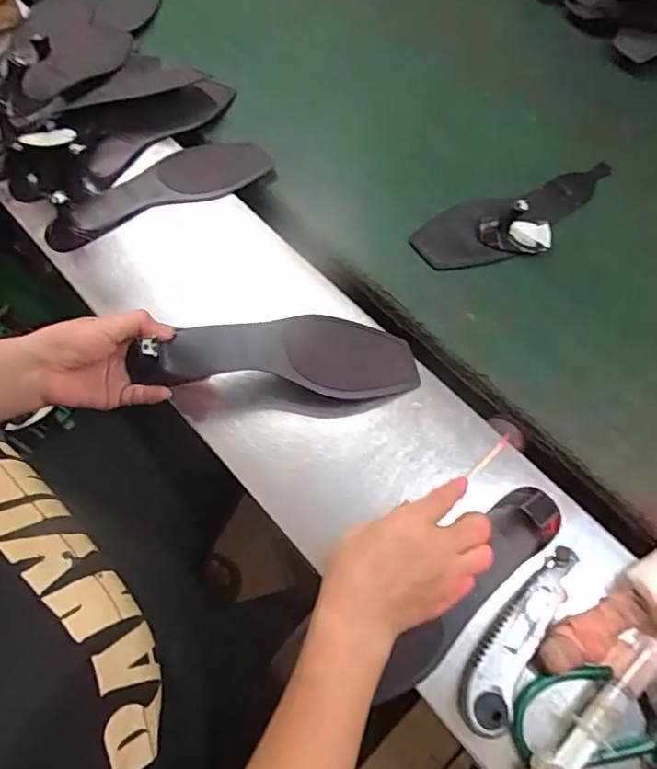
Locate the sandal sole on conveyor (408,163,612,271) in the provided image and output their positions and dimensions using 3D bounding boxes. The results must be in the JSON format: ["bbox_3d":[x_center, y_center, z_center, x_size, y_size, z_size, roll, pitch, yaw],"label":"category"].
[{"bbox_3d":[0.216,-0.190,0.597,0.255,0.044,0.090,-20,65,-10],"label":"sandal sole on conveyor"}]

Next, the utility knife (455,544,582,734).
[{"bbox_3d":[0.138,0.181,0.411,0.037,0.015,0.144,31,68,14],"label":"utility knife"}]

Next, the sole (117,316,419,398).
[{"bbox_3d":[-0.042,-0.027,0.501,0.248,0.025,0.078,1,63,-11],"label":"sole"}]

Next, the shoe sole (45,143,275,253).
[{"bbox_3d":[-0.192,-0.224,0.631,0.254,0.020,0.087,-25,66,-12],"label":"shoe sole"}]

